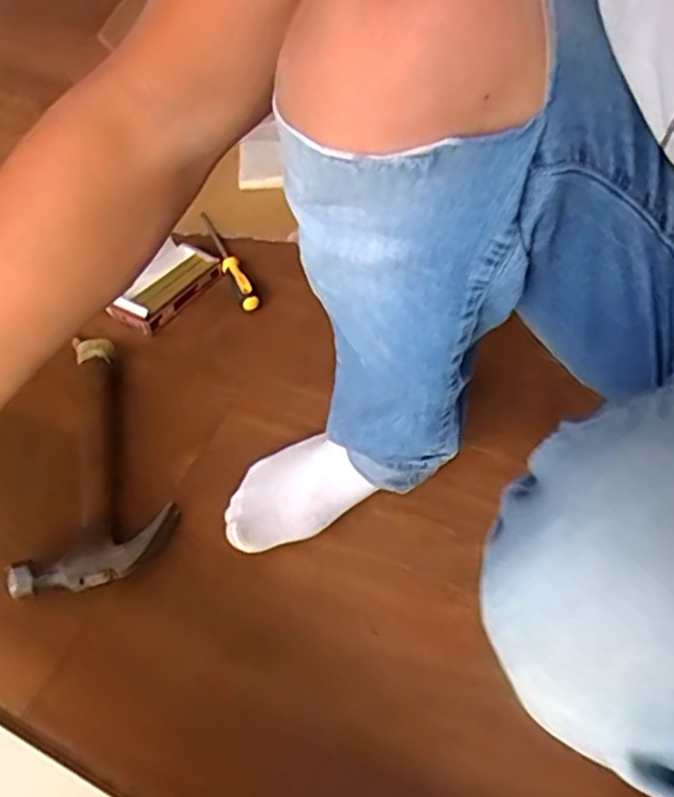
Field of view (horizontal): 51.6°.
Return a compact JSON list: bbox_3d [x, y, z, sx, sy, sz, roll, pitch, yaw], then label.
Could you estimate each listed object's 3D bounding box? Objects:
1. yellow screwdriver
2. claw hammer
[{"bbox_3d":[-0.143,-0.183,0.893,0.022,0.027,0.202,-21,56,-14],"label":"yellow screwdriver"},{"bbox_3d":[-0.243,0.056,0.701,0.141,0.046,0.276,-11,54,-7],"label":"claw hammer"}]

